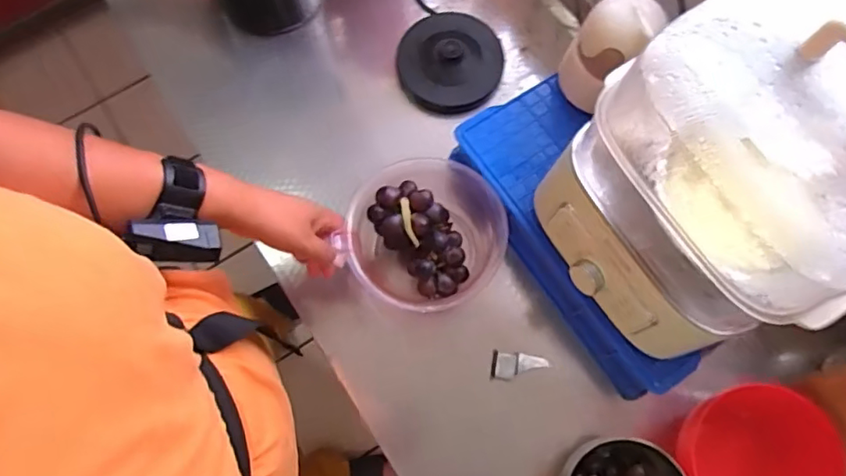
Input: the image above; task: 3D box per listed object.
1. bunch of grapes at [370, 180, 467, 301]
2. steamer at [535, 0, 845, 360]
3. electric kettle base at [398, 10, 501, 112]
[{"bbox_3d":[0.003,0.000,0.622,0.077,0.068,0.121,-35,76,-9],"label":"bunch of grapes"},{"bbox_3d":[0.249,-0.048,0.454,0.221,0.231,0.197,-29,75,-8],"label":"steamer"},{"bbox_3d":[0.036,-0.234,0.746,0.133,0.031,0.140,0,73,1],"label":"electric kettle base"}]

